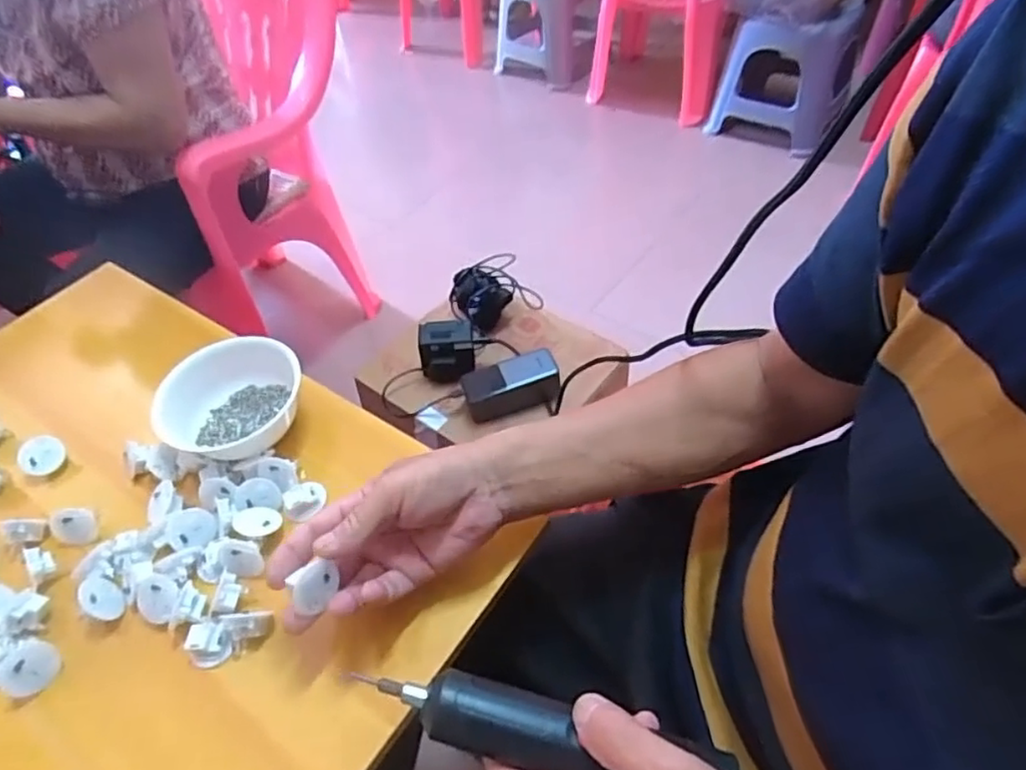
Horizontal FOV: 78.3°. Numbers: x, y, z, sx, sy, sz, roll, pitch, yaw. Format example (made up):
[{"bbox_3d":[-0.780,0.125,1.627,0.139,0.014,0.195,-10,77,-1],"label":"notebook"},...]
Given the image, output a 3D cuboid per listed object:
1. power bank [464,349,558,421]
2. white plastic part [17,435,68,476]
[{"bbox_3d":[-0.003,0.000,0.870,0.131,0.067,0.045,-18,50,-9],"label":"power bank"},{"bbox_3d":[-0.391,0.060,0.525,0.030,0.024,0.032,-3,49,3],"label":"white plastic part"}]

